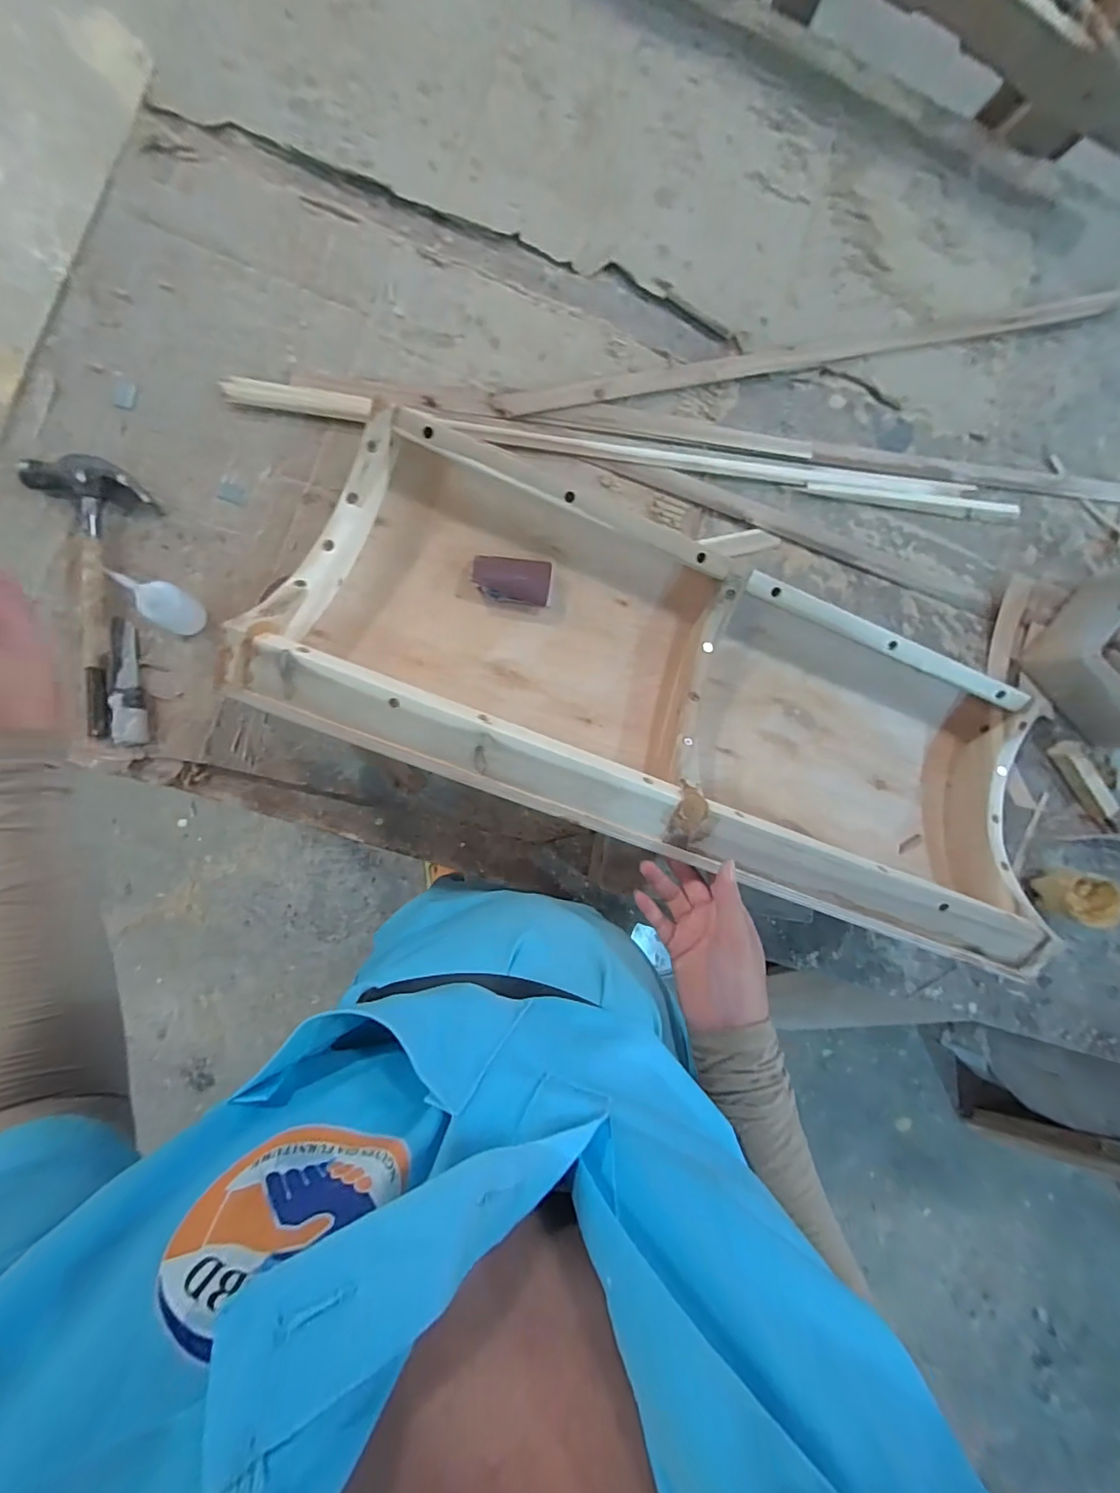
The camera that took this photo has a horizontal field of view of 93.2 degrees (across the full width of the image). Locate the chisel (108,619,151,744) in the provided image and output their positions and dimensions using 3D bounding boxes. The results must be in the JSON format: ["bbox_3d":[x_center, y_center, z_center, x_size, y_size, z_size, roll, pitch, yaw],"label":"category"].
[{"bbox_3d":[-0.374,-0.055,0.458,0.023,0.014,0.106,-6,88,-9],"label":"chisel"}]

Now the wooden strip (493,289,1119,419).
[{"bbox_3d":[0.299,-0.440,0.583,0.761,0.017,0.029,-16,90,-9],"label":"wooden strip"}]

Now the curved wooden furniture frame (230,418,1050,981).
[{"bbox_3d":[0.121,-0.045,0.475,0.681,0.134,0.271,20,85,-8],"label":"curved wooden furniture frame"}]

